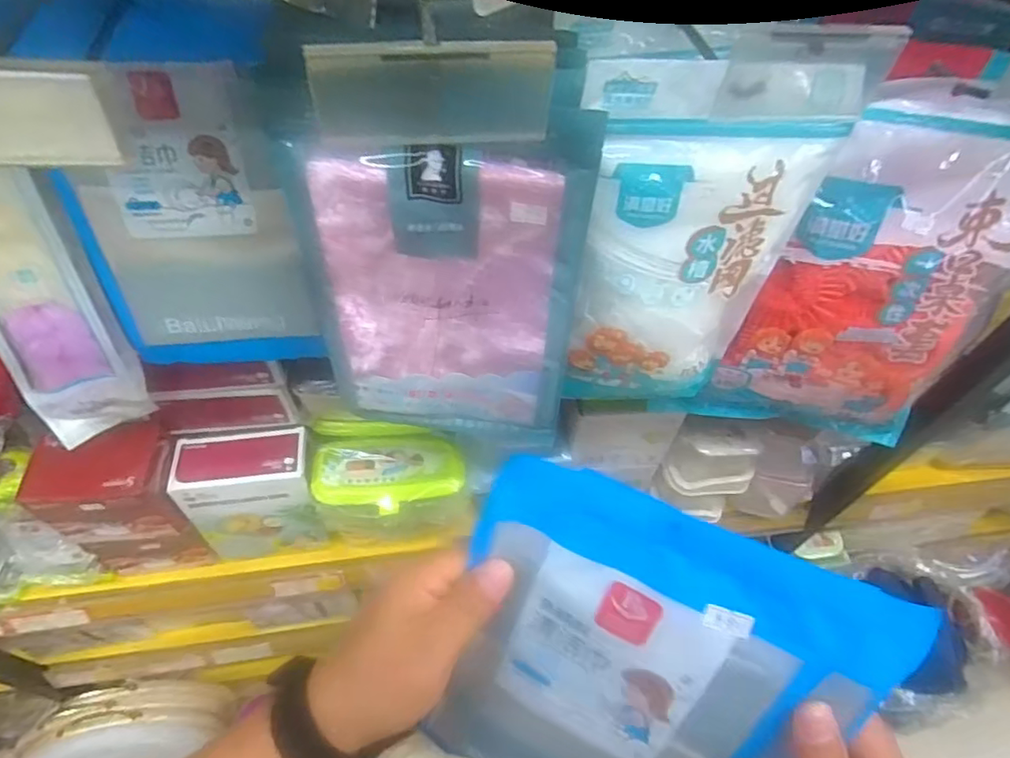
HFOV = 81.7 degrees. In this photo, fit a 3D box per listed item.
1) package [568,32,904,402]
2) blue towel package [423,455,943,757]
[{"bbox_3d":[0.124,-0.082,0.407,0.165,0.270,0.041,-7,54,-9],"label":"package"},{"bbox_3d":[0.065,0.172,0.316,0.194,0.255,0.021,22,31,12],"label":"blue towel package"}]

